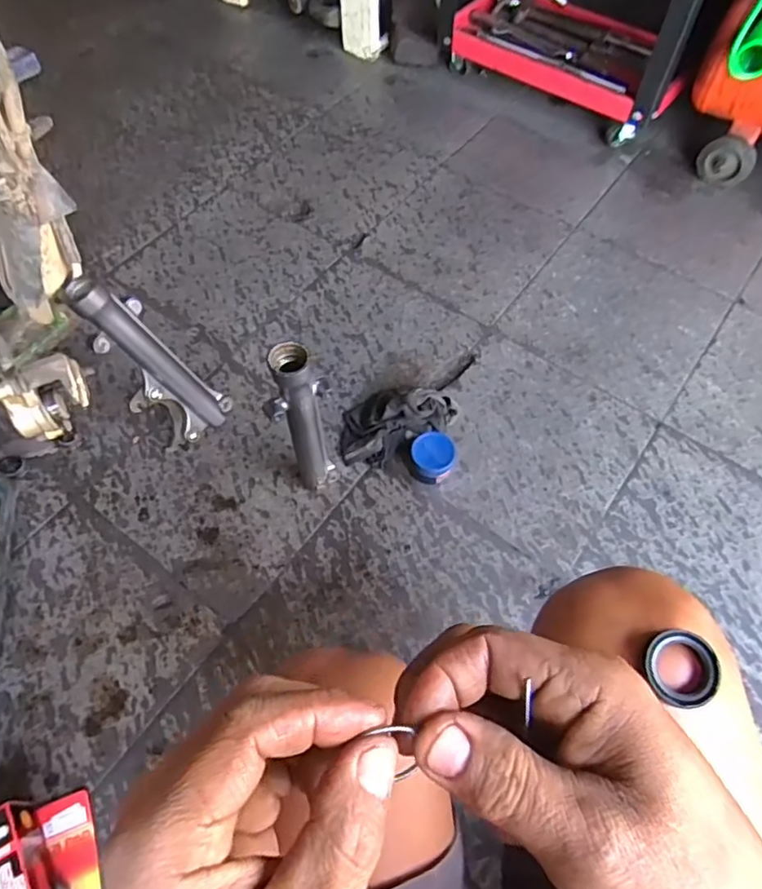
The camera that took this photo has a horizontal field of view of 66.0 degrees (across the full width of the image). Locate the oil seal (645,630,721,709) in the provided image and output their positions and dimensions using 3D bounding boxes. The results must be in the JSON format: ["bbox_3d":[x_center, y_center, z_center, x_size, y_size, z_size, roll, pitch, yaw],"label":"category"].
[{"bbox_3d":[0.148,0.110,0.289,0.034,0.008,0.034,-1,60,1],"label":"oil seal"}]

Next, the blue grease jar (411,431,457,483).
[{"bbox_3d":[0.071,0.019,0.809,0.065,0.045,0.059,14,62,6],"label":"blue grease jar"}]

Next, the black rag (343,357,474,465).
[{"bbox_3d":[0.052,-0.060,0.854,0.260,0.048,0.107,-27,65,-15],"label":"black rag"}]

